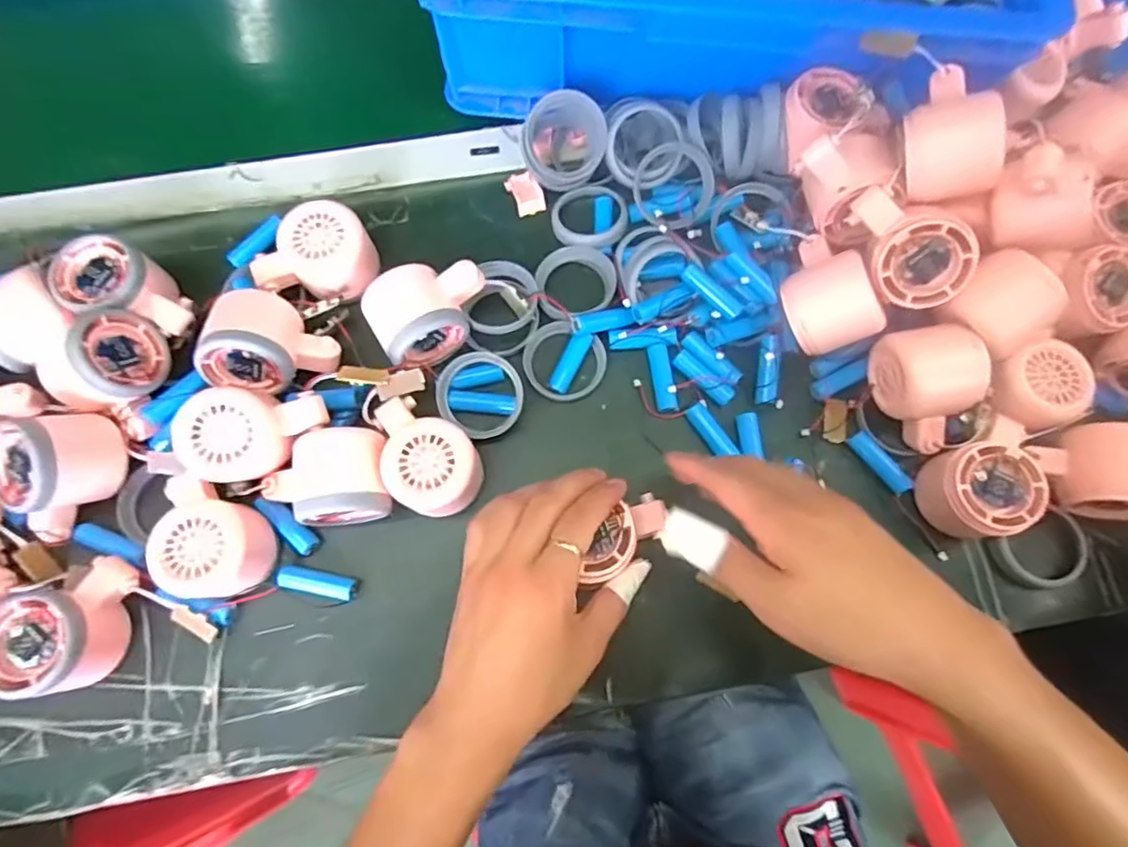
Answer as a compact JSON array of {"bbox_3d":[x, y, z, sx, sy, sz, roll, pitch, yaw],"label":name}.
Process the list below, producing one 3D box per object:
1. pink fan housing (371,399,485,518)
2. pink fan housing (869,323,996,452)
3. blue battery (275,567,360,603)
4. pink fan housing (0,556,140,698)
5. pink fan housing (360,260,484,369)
[{"bbox_3d":[-0.091,0.021,0.399,0.057,0.044,0.087,-34,78,-8],"label":"pink fan housing"},{"bbox_3d":[0.246,-0.028,0.400,0.054,0.049,0.080,-30,80,-7],"label":"pink fan housing"},{"bbox_3d":[-0.164,0.106,0.402,0.050,0.015,0.014,11,78,1],"label":"blue battery"},{"bbox_3d":[-0.304,0.121,0.367,0.067,0.048,0.078,5,75,2],"label":"pink fan housing"},{"bbox_3d":[-0.094,-0.080,0.430,0.083,0.054,0.059,-30,77,-7],"label":"pink fan housing"}]

